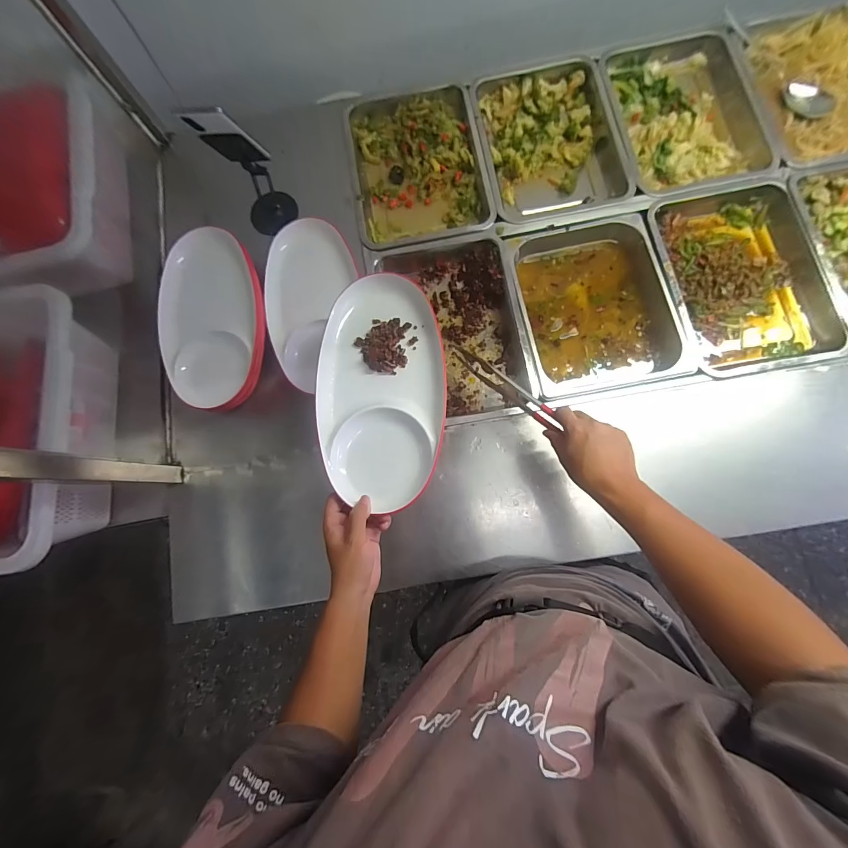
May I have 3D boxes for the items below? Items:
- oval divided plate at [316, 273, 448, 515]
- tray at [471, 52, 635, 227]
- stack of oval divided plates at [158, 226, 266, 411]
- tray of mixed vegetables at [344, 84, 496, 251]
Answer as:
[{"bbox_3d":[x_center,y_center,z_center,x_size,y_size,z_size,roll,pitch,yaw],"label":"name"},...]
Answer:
[{"bbox_3d":[-0.059,-0.053,0.517,0.172,0.039,0.325,-3,80,0],"label":"oval divided plate"},{"bbox_3d":[0.248,-0.561,0.751,0.257,0.067,0.345,-9,80,-1],"label":"tray"},{"bbox_3d":[-0.377,-0.182,0.656,0.179,0.047,0.313,-3,80,0],"label":"stack of oval divided plates"},{"bbox_3d":[-0.018,-0.528,0.751,0.254,0.053,0.353,-8,80,-1],"label":"tray of mixed vegetables"}]

